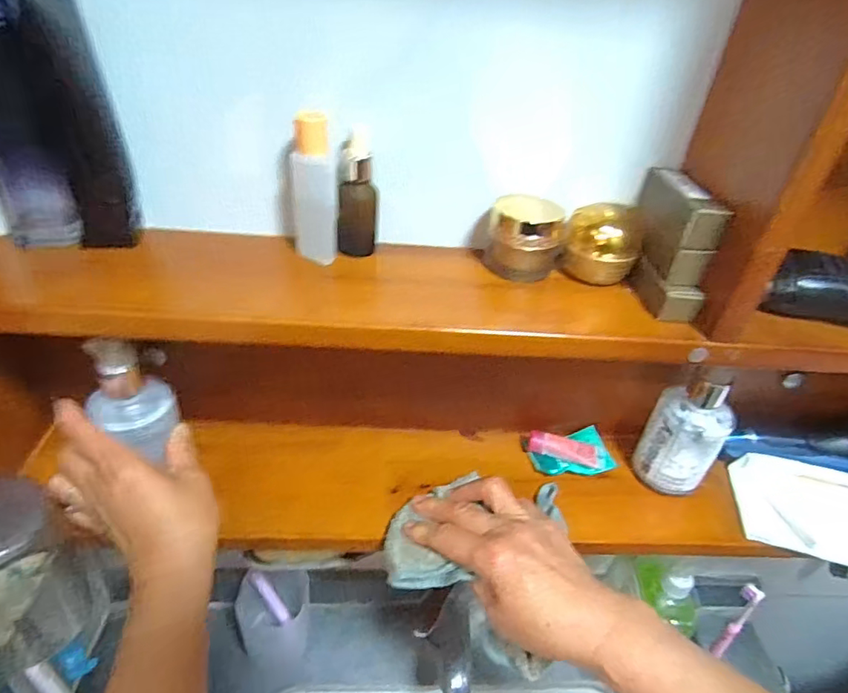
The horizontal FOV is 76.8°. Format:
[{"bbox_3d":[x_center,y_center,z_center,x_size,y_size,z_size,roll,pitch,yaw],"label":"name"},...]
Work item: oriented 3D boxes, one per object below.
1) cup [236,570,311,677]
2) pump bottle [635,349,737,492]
[{"bbox_3d":[-0.167,0.311,0.598,0.071,0.104,0.072,4,37,-3],"label":"cup"},{"bbox_3d":[0.212,0.066,0.430,0.055,0.105,0.048,27,42,26],"label":"pump bottle"}]

